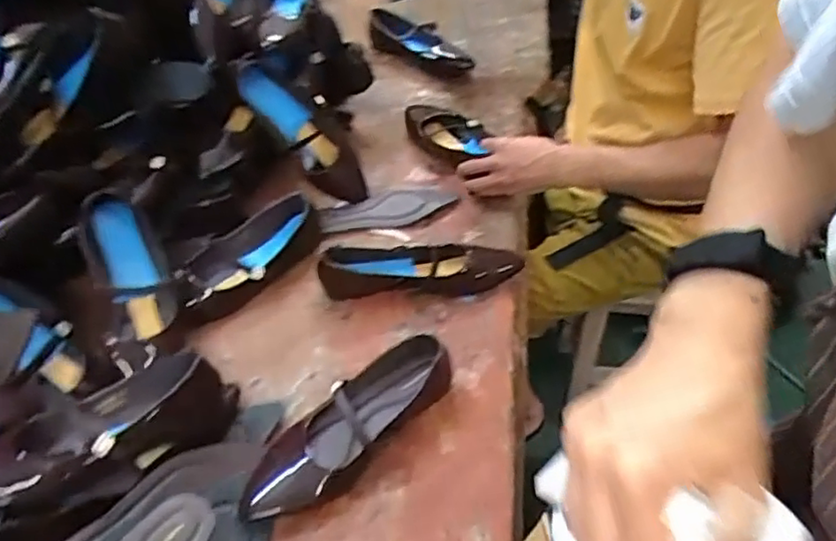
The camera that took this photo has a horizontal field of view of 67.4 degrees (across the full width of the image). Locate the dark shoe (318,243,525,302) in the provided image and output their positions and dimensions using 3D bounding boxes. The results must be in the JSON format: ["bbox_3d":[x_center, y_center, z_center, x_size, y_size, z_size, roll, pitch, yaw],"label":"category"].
[{"bbox_3d":[0.003,-0.011,0.801,0.248,0.052,0.084,-6,45,-2],"label":"dark shoe"}]

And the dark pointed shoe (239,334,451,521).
[{"bbox_3d":[-0.076,0.158,0.653,0.245,0.063,0.087,-36,53,-28],"label":"dark pointed shoe"}]

